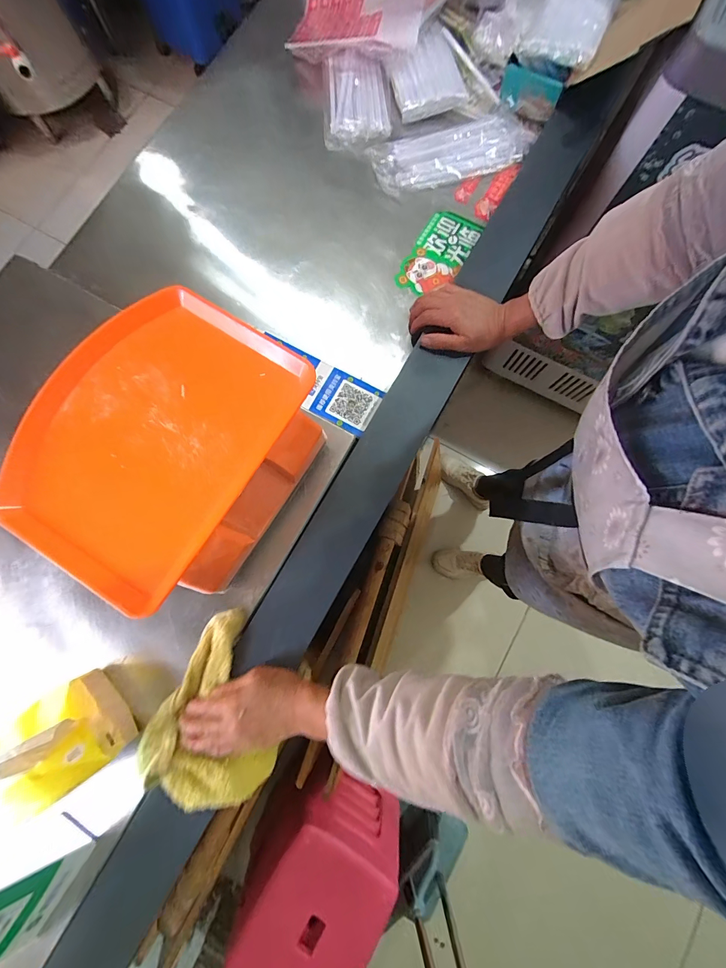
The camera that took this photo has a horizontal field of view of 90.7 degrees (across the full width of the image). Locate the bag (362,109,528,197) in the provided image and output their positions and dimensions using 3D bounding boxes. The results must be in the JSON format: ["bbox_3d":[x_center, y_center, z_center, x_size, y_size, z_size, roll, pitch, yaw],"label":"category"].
[{"bbox_3d":[0.147,-0.549,0.598,0.265,0.036,0.096,-12,80,-2],"label":"bag"}]

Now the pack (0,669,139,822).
[{"bbox_3d":[-0.327,0.274,0.371,0.098,0.103,0.101,-37,81,-6],"label":"pack"}]

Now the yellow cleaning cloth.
[{"bbox_3d":[-0.188,0.260,0.410,0.131,0.032,0.189,-17,80,-3],"label":"yellow cleaning cloth"}]

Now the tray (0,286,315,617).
[{"bbox_3d":[-0.216,-0.053,0.367,0.221,0.022,0.296,33,81,6],"label":"tray"}]

